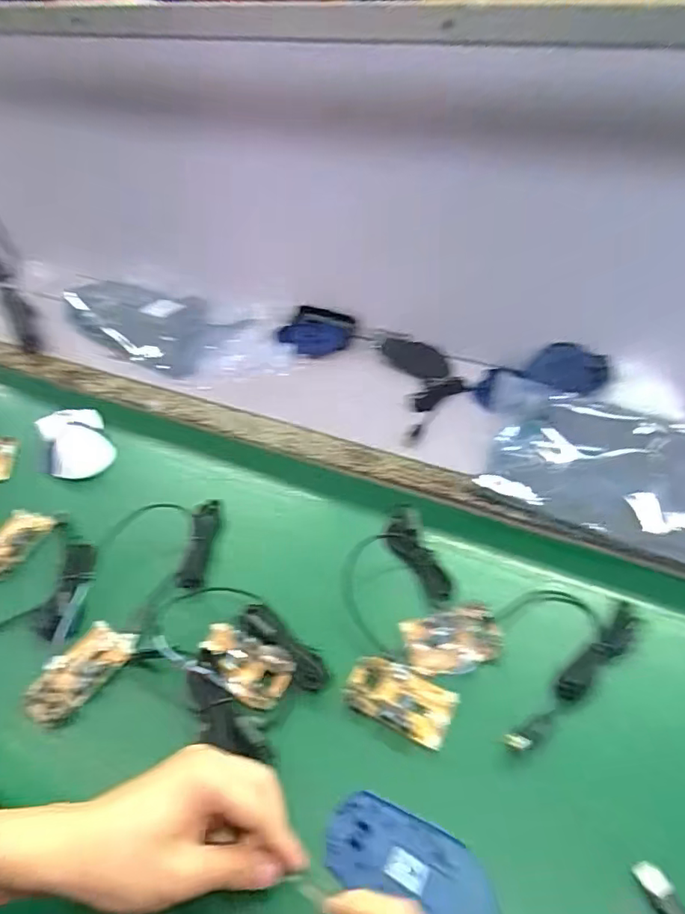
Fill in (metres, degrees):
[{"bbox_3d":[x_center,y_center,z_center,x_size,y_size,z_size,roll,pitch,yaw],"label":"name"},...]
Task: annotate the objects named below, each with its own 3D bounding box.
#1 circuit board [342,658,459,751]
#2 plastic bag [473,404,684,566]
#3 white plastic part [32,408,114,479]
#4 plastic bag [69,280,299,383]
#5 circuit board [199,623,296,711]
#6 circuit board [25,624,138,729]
[{"bbox_3d":[0.044,0.187,0.410,0.081,0.009,0.045,17,46,20],"label":"circuit board"},{"bbox_3d":[0.305,0.010,0.558,0.275,0.051,0.178,15,45,18],"label":"plastic bag"},{"bbox_3d":[-0.323,-0.017,0.628,0.081,0.036,0.108,-24,47,-22],"label":"white plastic part"},{"bbox_3d":[-0.267,-0.198,0.807,0.387,0.044,0.166,13,44,16],"label":"plastic bag"},{"bbox_3d":[-0.081,0.168,0.427,0.078,0.017,0.046,18,46,21],"label":"circuit board"},{"bbox_3d":[-0.213,0.174,0.431,0.049,0.013,0.086,27,50,29],"label":"circuit board"}]

